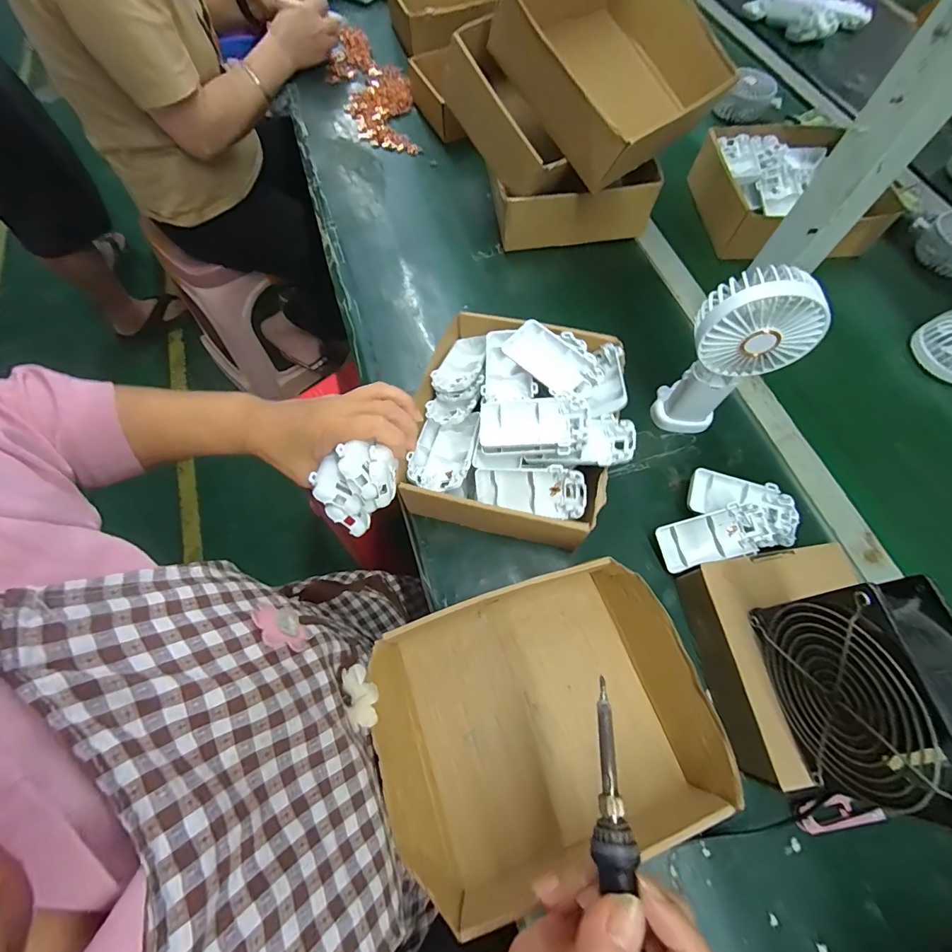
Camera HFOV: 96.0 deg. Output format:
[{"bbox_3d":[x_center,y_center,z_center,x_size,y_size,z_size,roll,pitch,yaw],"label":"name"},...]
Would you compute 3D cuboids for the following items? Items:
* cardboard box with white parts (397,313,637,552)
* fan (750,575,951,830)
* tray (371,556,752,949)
[{"bbox_3d":[0.040,-0.048,0.425,0.191,0.096,0.212,15,67,6],"label":"cardboard box with white parts"},{"bbox_3d":[0.249,0.135,0.270,0.047,0.112,0.117,-7,67,-4],"label":"fan"},{"bbox_3d":[0.049,0.183,0.336,0.235,0.078,0.183,-16,68,-7],"label":"tray"}]

